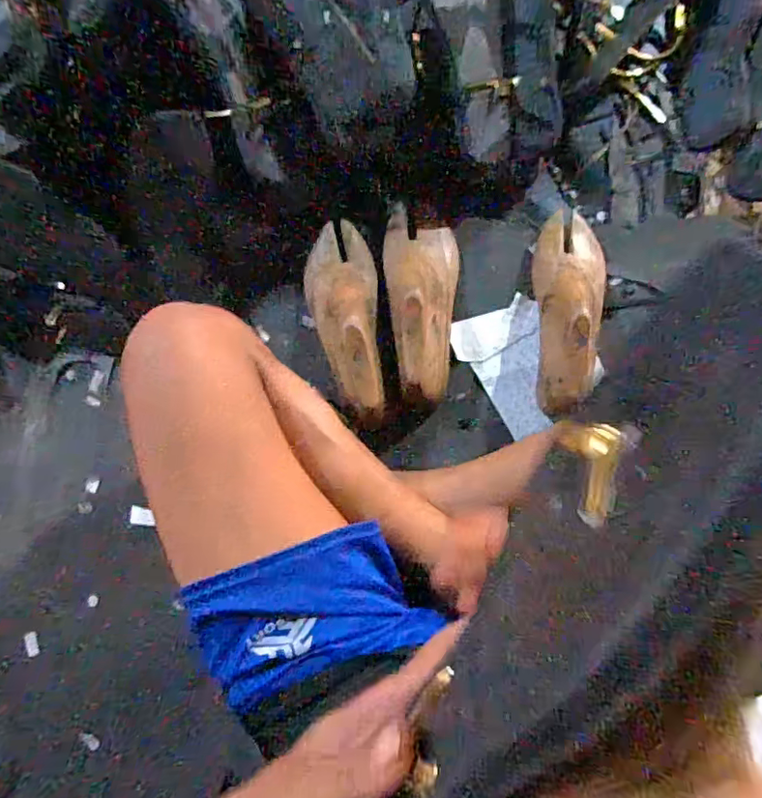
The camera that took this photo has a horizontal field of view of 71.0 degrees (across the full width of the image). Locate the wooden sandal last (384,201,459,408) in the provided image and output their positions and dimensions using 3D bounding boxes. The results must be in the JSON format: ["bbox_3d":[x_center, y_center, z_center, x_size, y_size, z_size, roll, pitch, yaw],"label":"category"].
[{"bbox_3d":[0.045,-0.115,0.585,0.086,0.080,0.246,-2,67,3],"label":"wooden sandal last"}]

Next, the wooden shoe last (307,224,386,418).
[{"bbox_3d":[-0.040,-0.091,0.581,0.083,0.065,0.242,-12,65,1],"label":"wooden shoe last"}]

